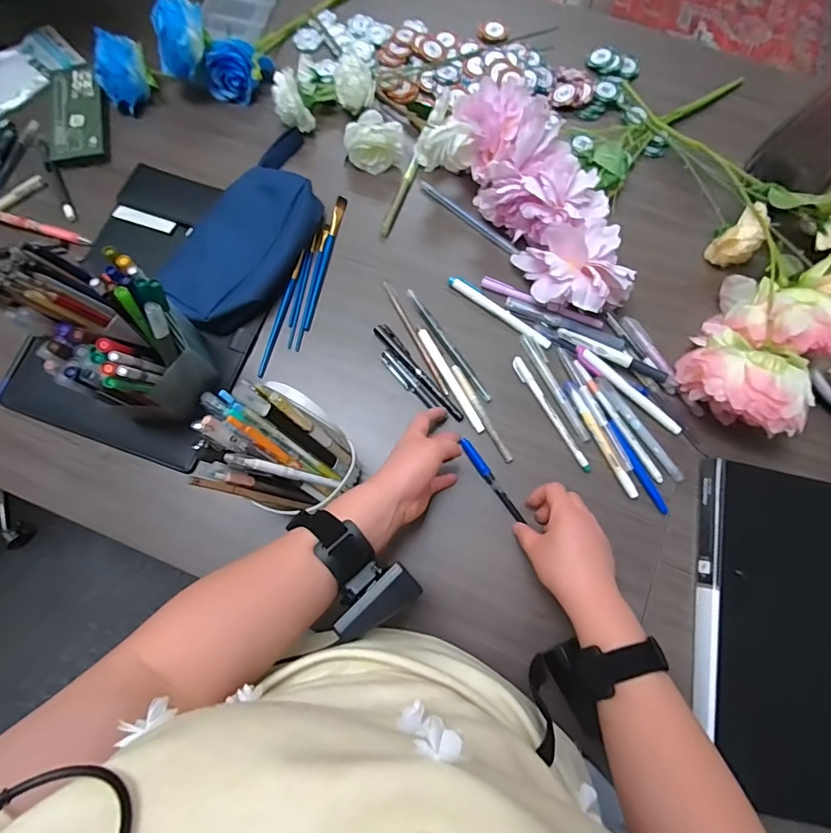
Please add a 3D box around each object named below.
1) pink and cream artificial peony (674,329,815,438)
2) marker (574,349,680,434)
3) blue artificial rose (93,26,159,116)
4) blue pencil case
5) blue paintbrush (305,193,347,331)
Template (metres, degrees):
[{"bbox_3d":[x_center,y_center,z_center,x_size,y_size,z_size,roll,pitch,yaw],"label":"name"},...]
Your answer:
[{"bbox_3d":[0.330,-0.030,0.480,0.087,0.081,0.114,-42,79,-9],"label":"pink and cream artificial peony"},{"bbox_3d":[0.231,-0.029,0.519,0.137,0.009,0.017,38,79,10],"label":"marker"},{"bbox_3d":[-0.369,-0.437,0.598,0.067,0.061,0.048,-35,78,-8],"label":"blue artificial rose"},{"bbox_3d":[-0.190,-0.224,0.555,0.122,0.046,0.271,23,77,6],"label":"blue pencil case"},{"bbox_3d":[-0.107,-0.186,0.569,0.012,0.004,0.179,10,76,3],"label":"blue paintbrush"}]

